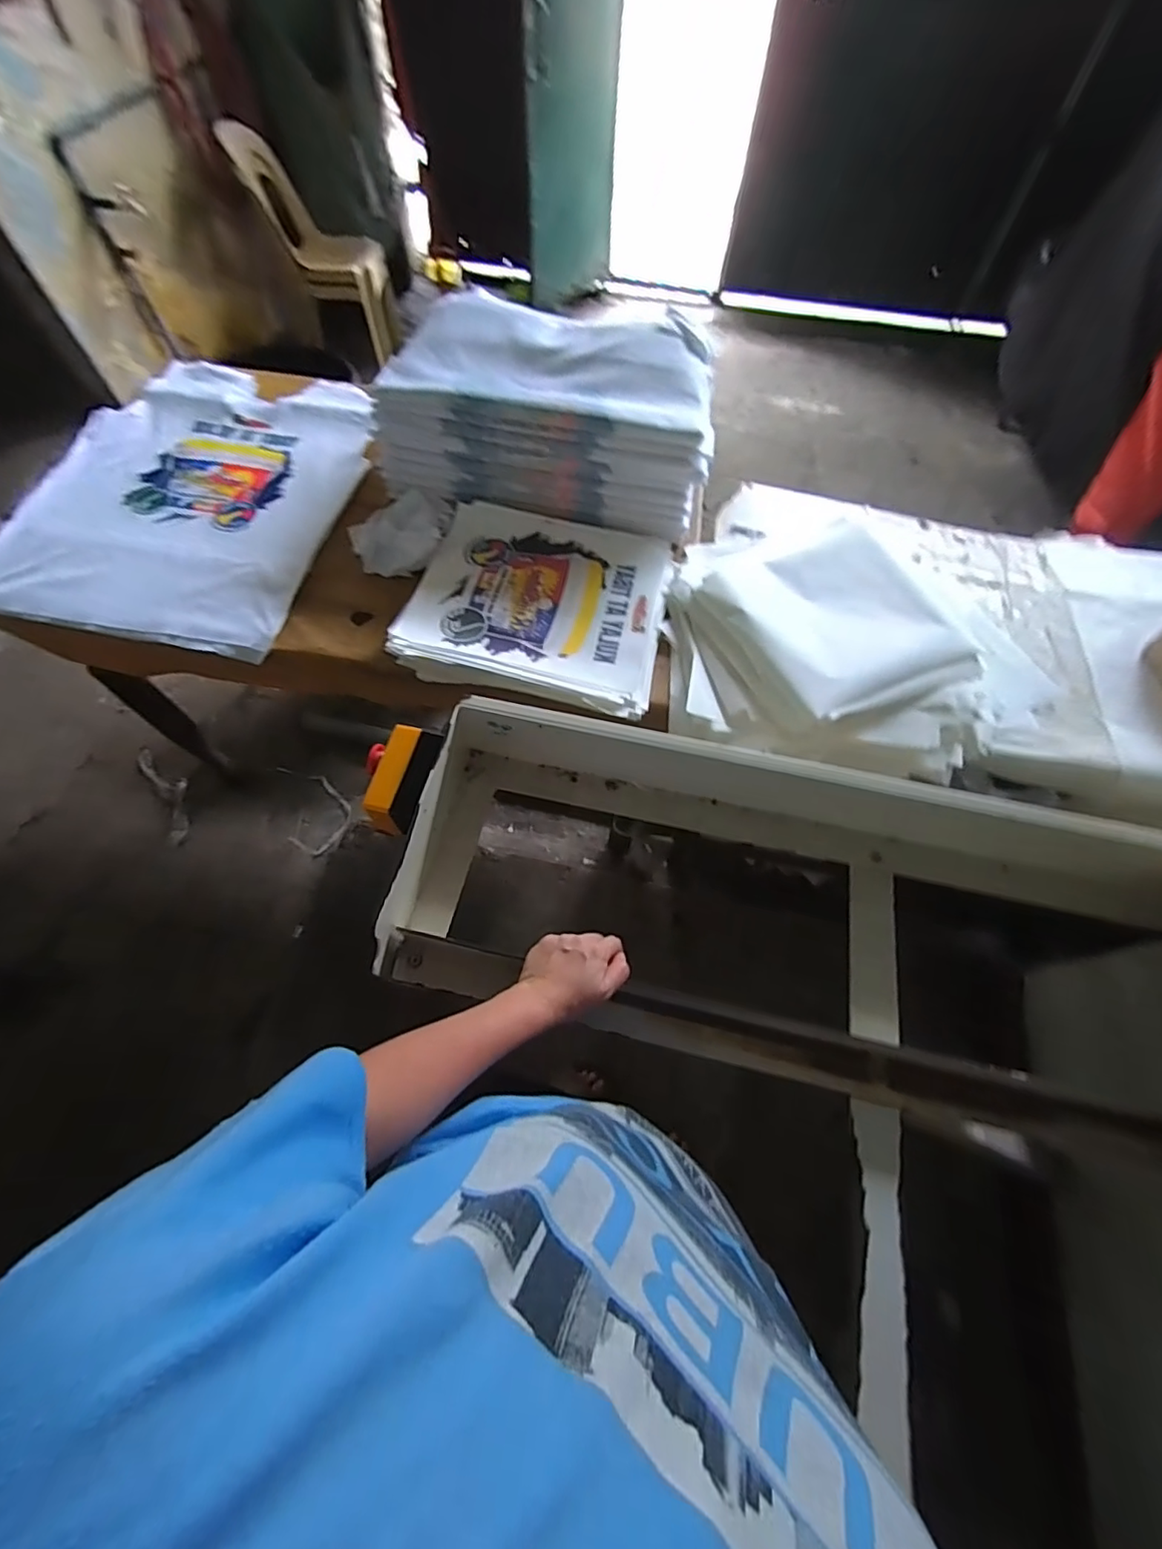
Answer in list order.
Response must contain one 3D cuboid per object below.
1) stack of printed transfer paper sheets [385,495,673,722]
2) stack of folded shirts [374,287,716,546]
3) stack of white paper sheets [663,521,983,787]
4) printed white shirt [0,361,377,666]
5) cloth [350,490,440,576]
[{"bbox_3d":[-0.068,-0.290,0.943,0.415,0.041,0.377,13,63,5],"label":"stack of printed transfer paper sheets"},{"bbox_3d":[-0.054,-0.641,1.033,0.547,0.189,0.296,9,63,3],"label":"stack of folded shirts"},{"bbox_3d":[0.383,-0.237,0.922,0.465,0.075,0.481,8,63,3],"label":"stack of white paper sheets"},{"bbox_3d":[-0.708,-0.539,1.078,0.541,0.045,0.711,9,63,3],"label":"printed white shirt"},{"bbox_3d":[-0.314,-0.413,0.994,0.163,0.052,0.132,-19,65,-11],"label":"cloth"}]

